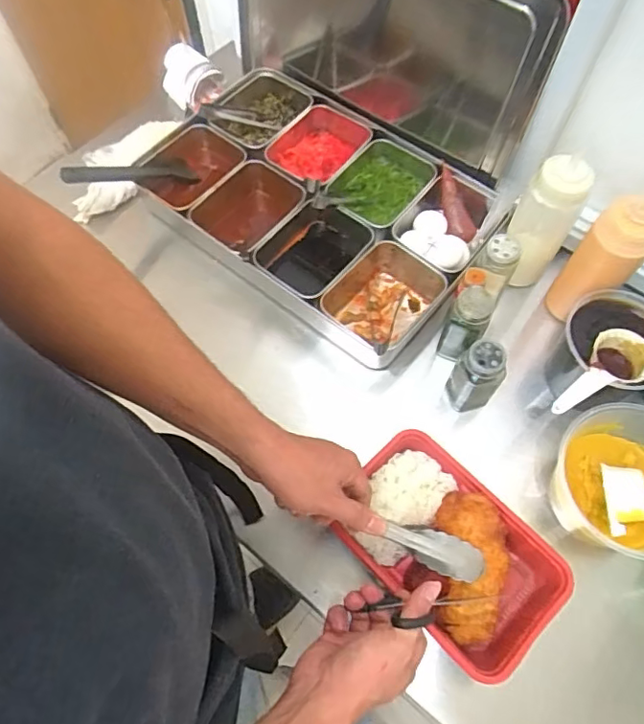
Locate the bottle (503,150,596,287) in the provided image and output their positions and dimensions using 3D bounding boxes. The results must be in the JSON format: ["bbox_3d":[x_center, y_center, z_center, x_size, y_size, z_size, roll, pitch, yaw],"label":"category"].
[{"bbox_3d":[0.243,-0.152,0.627,0.056,0.168,0.058,0,64,0],"label":"bottle"}]

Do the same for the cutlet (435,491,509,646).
[{"bbox_3d":[0.144,0.197,0.525,0.071,0.038,0.138,1,84,1],"label":"cutlet"}]

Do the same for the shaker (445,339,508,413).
[{"bbox_3d":[0.164,0.015,0.593,0.046,0.102,0.040,-7,64,-3],"label":"shaker"}]

